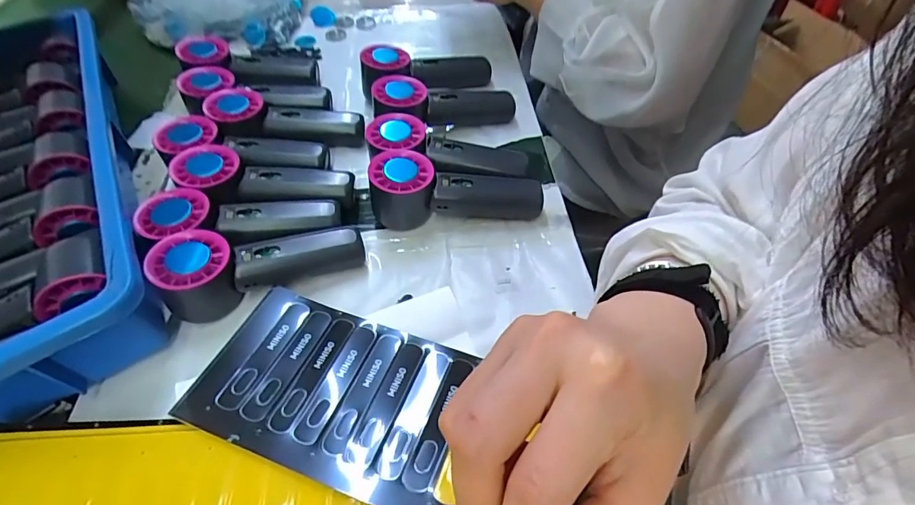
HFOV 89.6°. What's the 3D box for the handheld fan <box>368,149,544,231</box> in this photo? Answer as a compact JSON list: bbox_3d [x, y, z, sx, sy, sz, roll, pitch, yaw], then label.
[{"bbox_3d":[-0.003,-0.061,0.426,0.154,0.057,0.050,-7,50,-3],"label":"handheld fan"}]

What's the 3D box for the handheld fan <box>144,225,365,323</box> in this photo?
[{"bbox_3d":[-0.159,0.012,0.381,0.157,0.052,0.063,-13,48,-30],"label":"handheld fan"}]

